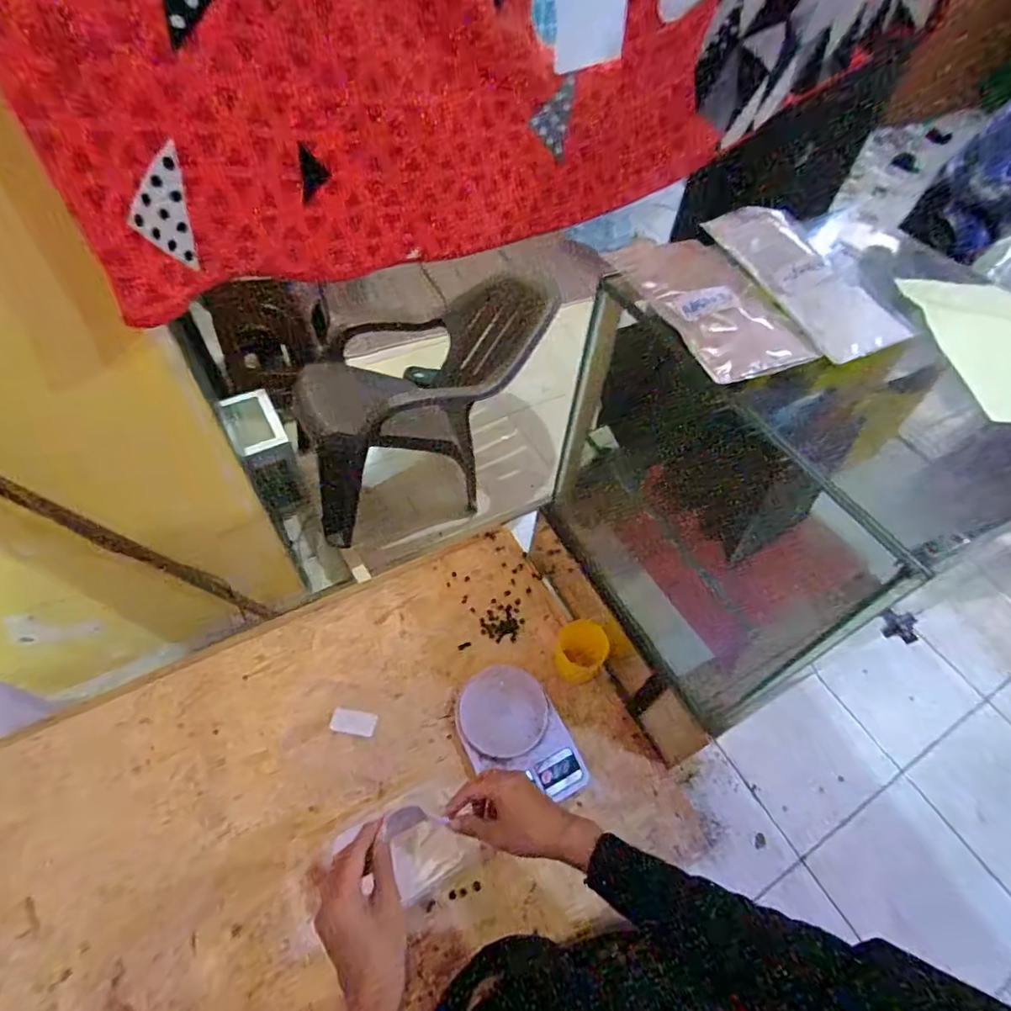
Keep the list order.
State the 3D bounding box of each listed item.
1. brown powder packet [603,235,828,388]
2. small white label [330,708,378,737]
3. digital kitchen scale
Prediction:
[{"bbox_3d":[0.184,-0.192,0.495,0.102,0.023,0.194,-19,58,-17],"label":"brown powder packet"},{"bbox_3d":[-0.217,0.310,0.772,0.062,0.004,0.033,9,54,1],"label":"small white label"},{"bbox_3d":[0.014,0.326,0.760,0.131,0.035,0.194,-24,60,-21],"label":"digital kitchen scale"}]

